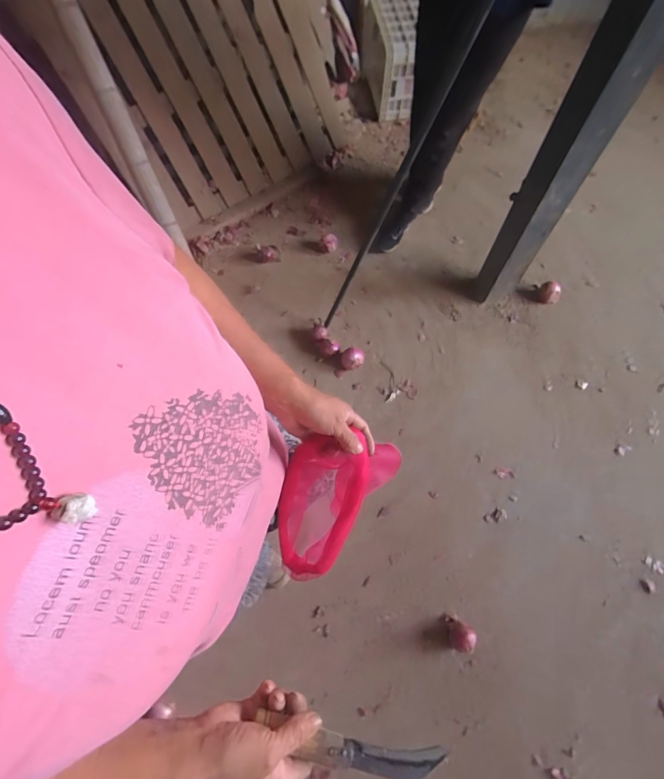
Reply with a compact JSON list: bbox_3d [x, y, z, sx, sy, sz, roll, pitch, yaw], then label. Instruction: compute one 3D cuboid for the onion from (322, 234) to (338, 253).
[{"bbox_3d":[-0.011,-0.672,1.762,0.076,0.062,0.065,-2,67,1],"label":"onion"}]

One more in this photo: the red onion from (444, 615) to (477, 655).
[{"bbox_3d":[0.392,0.756,1.172,0.096,0.062,0.082,21,69,10],"label":"red onion"}]

